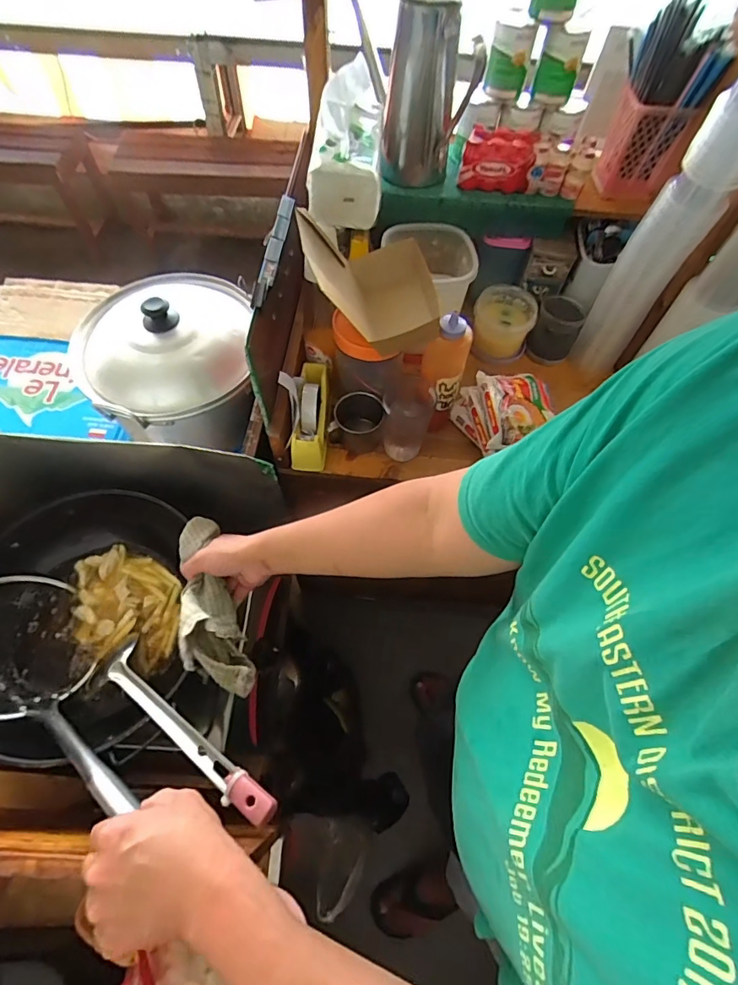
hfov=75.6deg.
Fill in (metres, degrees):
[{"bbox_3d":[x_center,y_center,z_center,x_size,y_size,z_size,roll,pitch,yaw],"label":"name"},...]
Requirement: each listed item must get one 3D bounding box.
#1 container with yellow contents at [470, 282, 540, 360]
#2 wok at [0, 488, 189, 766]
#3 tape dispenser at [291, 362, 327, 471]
[{"bbox_3d":[0.262,-0.334,0.935,0.113,0.080,0.115,17,63,7],"label":"container with yellow contents"},{"bbox_3d":[-0.395,0.162,0.631,0.285,0.089,0.320,6,62,1],"label":"wok"},{"bbox_3d":[-0.097,-0.137,0.817,0.054,0.069,0.186,4,74,0],"label":"tape dispenser"}]

